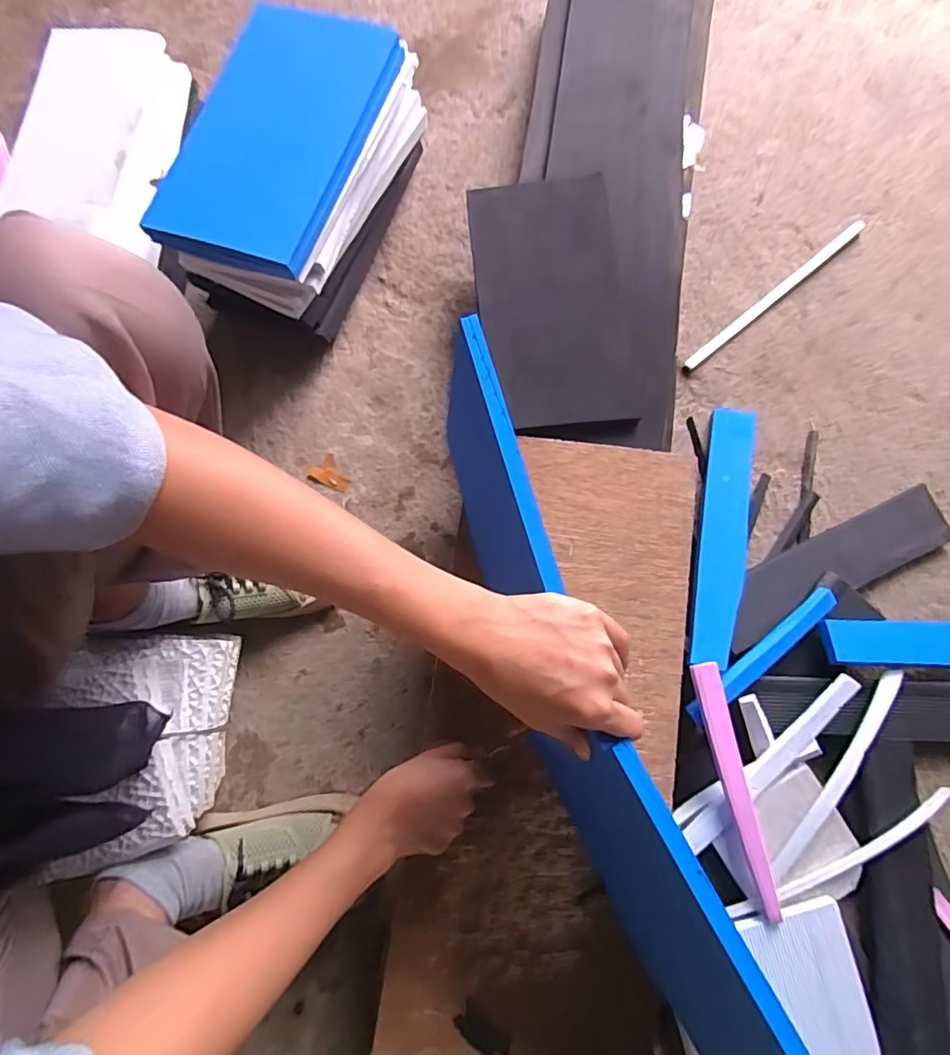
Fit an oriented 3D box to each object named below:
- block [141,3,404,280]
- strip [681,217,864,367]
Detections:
[{"bbox_3d":[-0.188,-0.379,0.528,0.143,0.033,0.284,17,78,5],"label":"block"},{"bbox_3d":[0.355,-0.274,0.644,0.292,0.006,0.013,-39,80,-7],"label":"strip"}]

